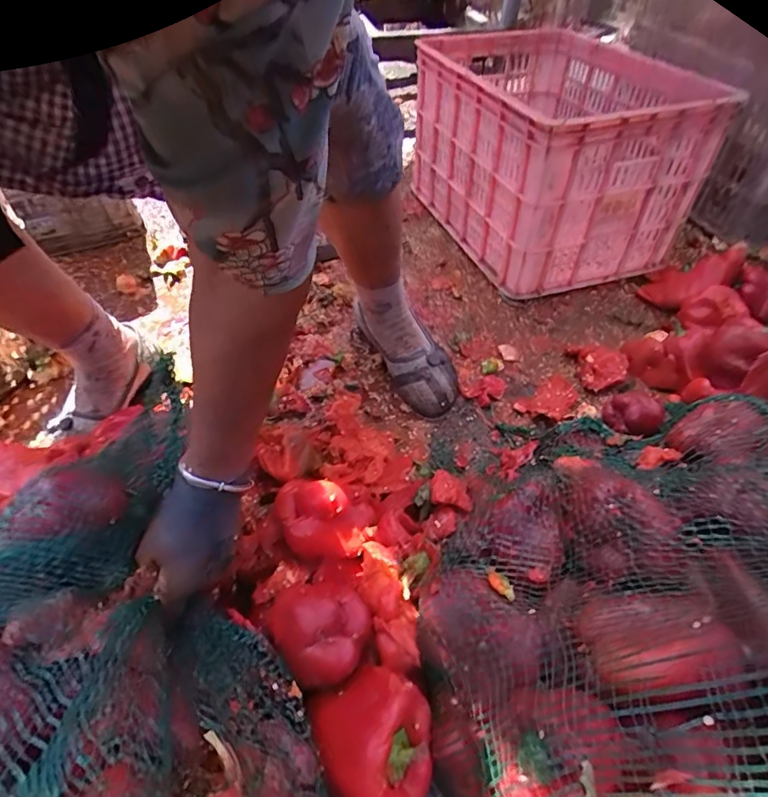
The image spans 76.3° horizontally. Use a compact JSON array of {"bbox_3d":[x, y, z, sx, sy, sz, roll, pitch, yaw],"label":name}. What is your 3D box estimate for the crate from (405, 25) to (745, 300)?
[{"bbox_3d":[0.303,-0.480,0.940,0.354,0.282,0.565,-14,50,-11],"label":"crate"}]

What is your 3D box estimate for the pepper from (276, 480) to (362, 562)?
[{"bbox_3d":[-0.066,0.118,0.481,0.066,0.056,0.072,-18,51,-14],"label":"pepper"}]

